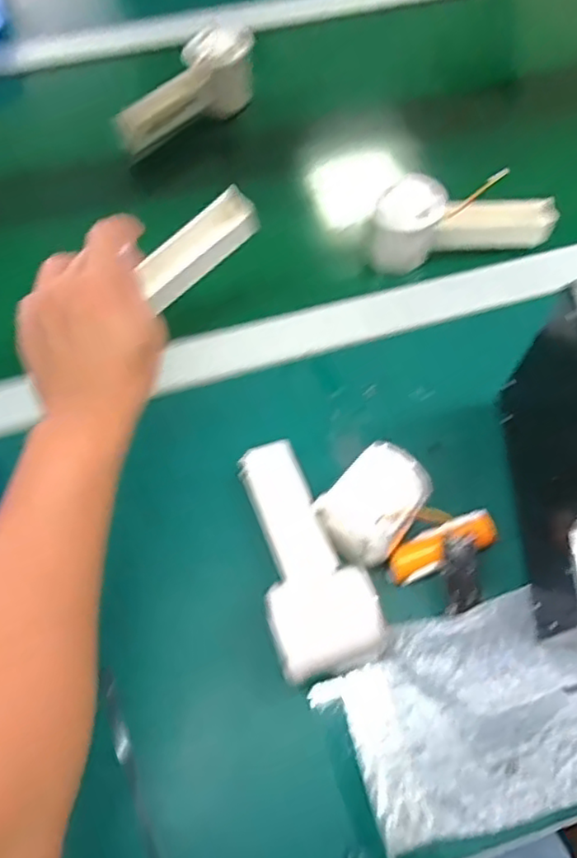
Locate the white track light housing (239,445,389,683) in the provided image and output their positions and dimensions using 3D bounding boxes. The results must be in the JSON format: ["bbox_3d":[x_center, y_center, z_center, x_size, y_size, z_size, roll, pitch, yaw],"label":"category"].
[{"bbox_3d":[0.010,0.081,0.422,0.062,0.055,0.155,-13,62,-7],"label":"white track light housing"}]

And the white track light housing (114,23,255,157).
[{"bbox_3d":[-0.094,-0.328,0.618,0.054,0.057,0.159,36,67,18],"label":"white track light housing"}]

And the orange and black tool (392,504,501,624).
[{"bbox_3d":[0.102,0.078,0.427,0.076,0.022,0.024,-27,64,0],"label":"orange and black tool"}]

